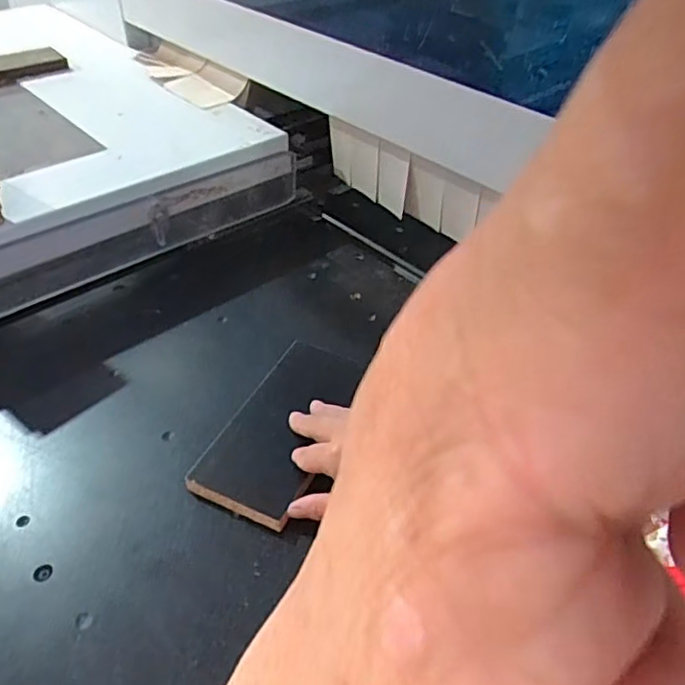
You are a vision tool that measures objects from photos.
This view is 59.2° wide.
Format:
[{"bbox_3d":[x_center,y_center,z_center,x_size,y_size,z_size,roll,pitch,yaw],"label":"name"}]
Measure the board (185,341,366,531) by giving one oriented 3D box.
[{"bbox_3d":[-0.052,0.070,0.555,0.090,0.017,0.201,19,43,13],"label":"board"}]

